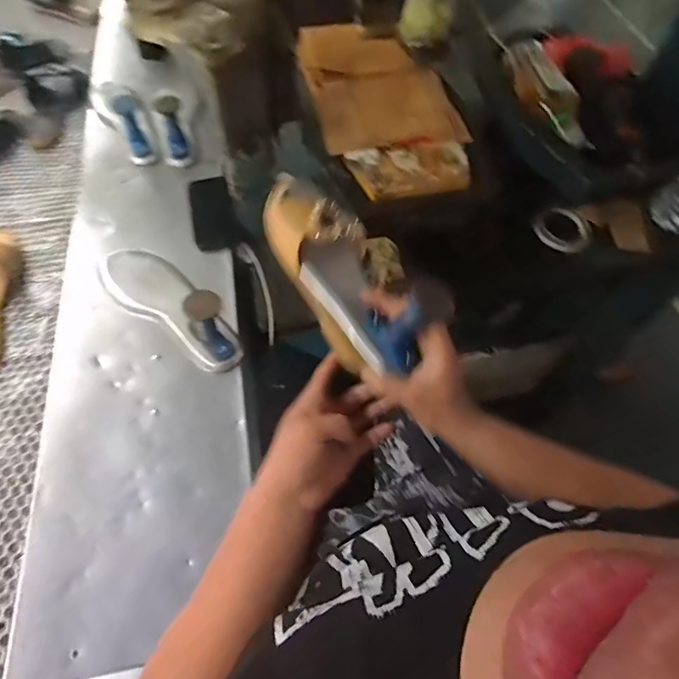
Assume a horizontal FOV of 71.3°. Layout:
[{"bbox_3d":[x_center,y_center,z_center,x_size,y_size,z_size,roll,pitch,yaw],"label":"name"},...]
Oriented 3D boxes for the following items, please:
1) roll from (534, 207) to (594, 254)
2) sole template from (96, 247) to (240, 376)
[{"bbox_3d":[0.394,-0.194,0.833,0.095,0.028,0.095,2,60,-3],"label":"roll"},{"bbox_3d":[-0.237,-0.066,0.632,0.090,0.099,0.254,-39,70,-23],"label":"sole template"}]

